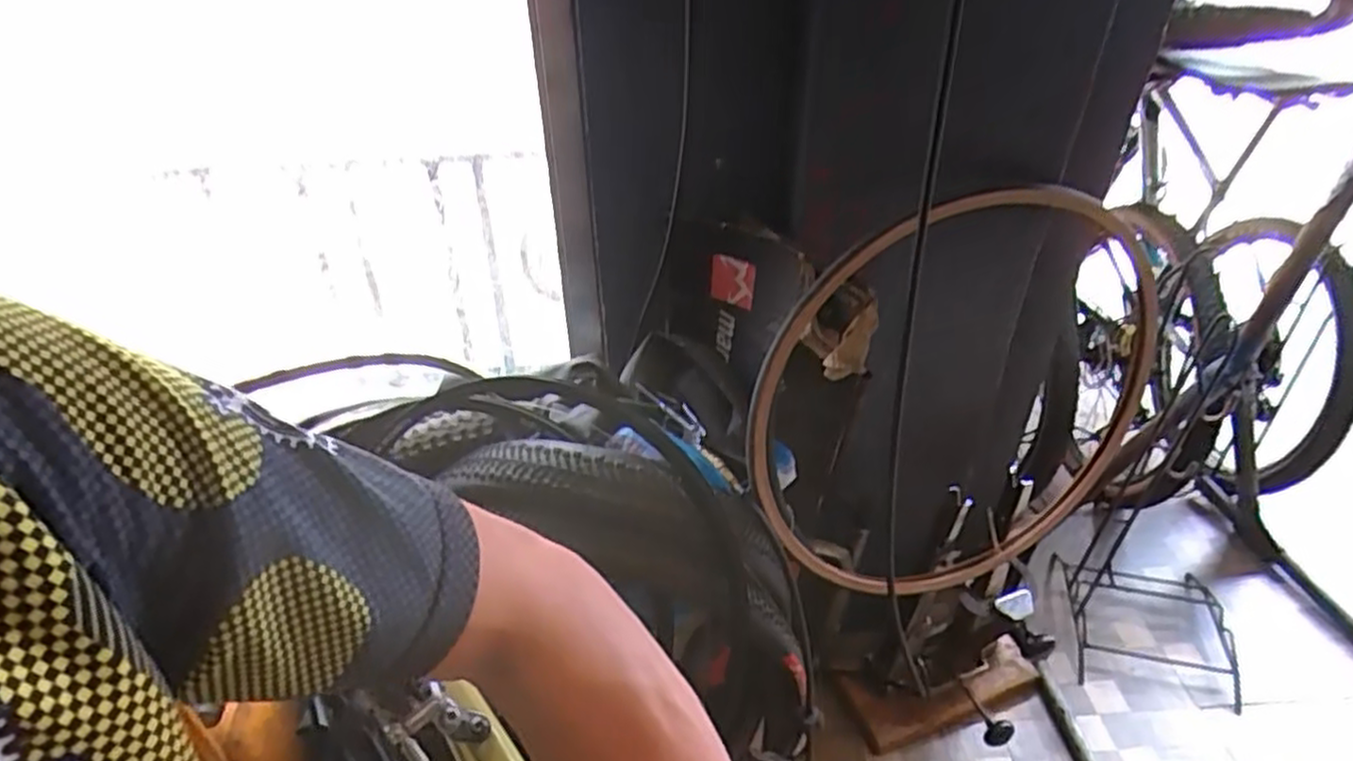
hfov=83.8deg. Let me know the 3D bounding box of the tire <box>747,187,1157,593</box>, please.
[{"bbox_3d":[0.406,0.030,1.064,0.634,0.601,0.067,5,20,-23],"label":"tire"}]

